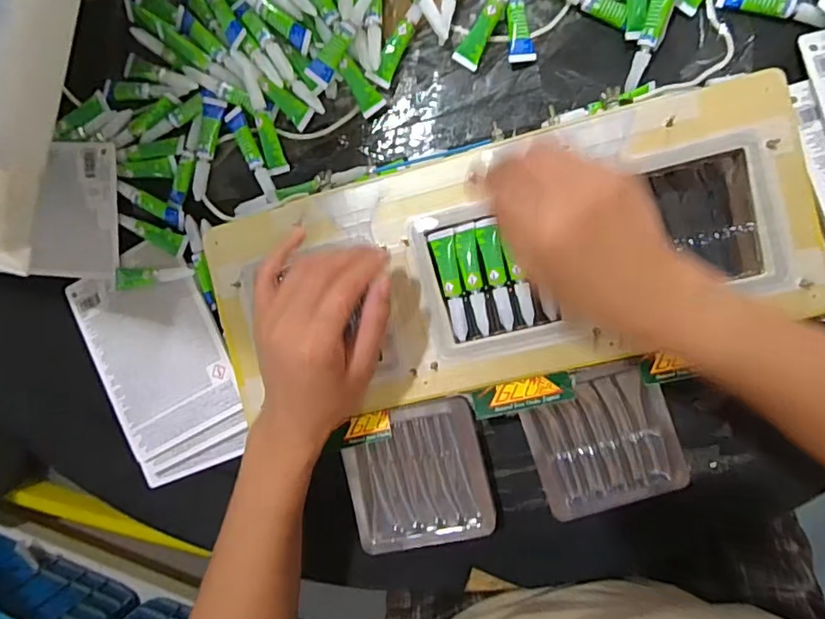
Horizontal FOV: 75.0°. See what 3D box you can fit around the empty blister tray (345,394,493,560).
[{"bbox_3d":[0.004,0.128,0.412,0.104,0.014,0.107,-13,90,9],"label":"empty blister tray"}]

